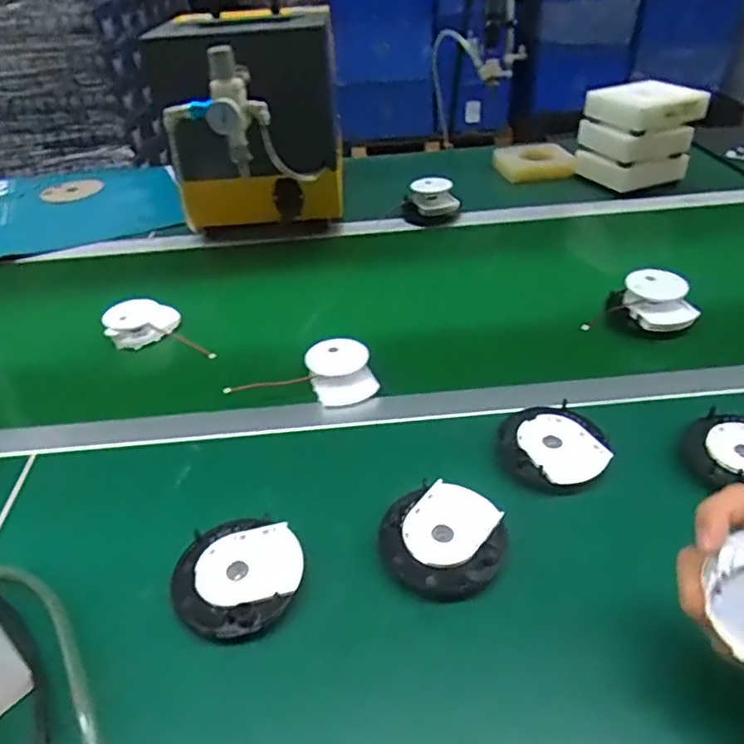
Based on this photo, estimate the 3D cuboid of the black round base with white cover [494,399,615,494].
[{"bbox_3d":[0.160,0.065,0.538,0.093,0.025,0.094,-3,37,2],"label":"black round base with white cover"}]

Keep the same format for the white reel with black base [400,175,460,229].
[{"bbox_3d":[0.095,-0.277,0.977,0.094,0.059,0.072,-3,37,2],"label":"white reel with black base"}]

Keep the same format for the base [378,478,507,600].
[{"bbox_3d":[0.056,0.127,0.465,0.089,0.023,0.091,-3,37,2],"label":"base"}]

